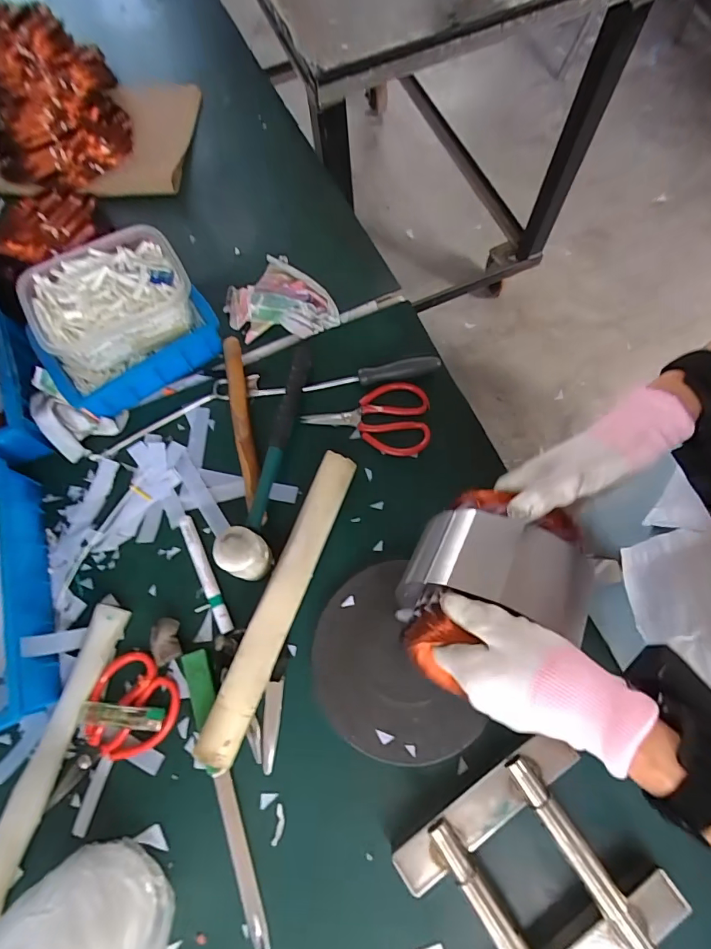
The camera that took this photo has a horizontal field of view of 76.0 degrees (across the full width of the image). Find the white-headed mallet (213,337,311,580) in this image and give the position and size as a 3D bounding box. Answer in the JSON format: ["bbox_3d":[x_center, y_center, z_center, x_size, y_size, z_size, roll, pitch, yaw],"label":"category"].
[{"bbox_3d":[-0.092,-0.034,0.534,0.046,0.070,0.308,11,73,6],"label":"white-headed mallet"}]

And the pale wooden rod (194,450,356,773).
[{"bbox_3d":[-0.077,0.133,0.495,0.038,0.039,0.336,20,74,9],"label":"pale wooden rod"}]

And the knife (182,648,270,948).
[{"bbox_3d":[-0.131,0.316,0.457,0.025,0.017,0.273,-19,72,-4],"label":"knife"}]

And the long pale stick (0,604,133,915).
[{"bbox_3d":[-0.314,0.281,0.467,0.042,0.023,0.292,16,73,7],"label":"long pale stick"}]

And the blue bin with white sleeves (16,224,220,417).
[{"bbox_3d":[-0.283,-0.180,0.556,0.194,0.138,0.129,-36,74,-9],"label":"blue bin with white sleeves"}]

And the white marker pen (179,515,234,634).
[{"bbox_3d":[-0.172,0.112,0.521,0.017,0.011,0.141,-26,73,-6],"label":"white marker pen"}]

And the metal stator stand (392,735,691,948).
[{"bbox_3d":[0.161,0.369,0.409,0.202,0.041,0.182,-33,74,-7],"label":"metal stator stand"}]

